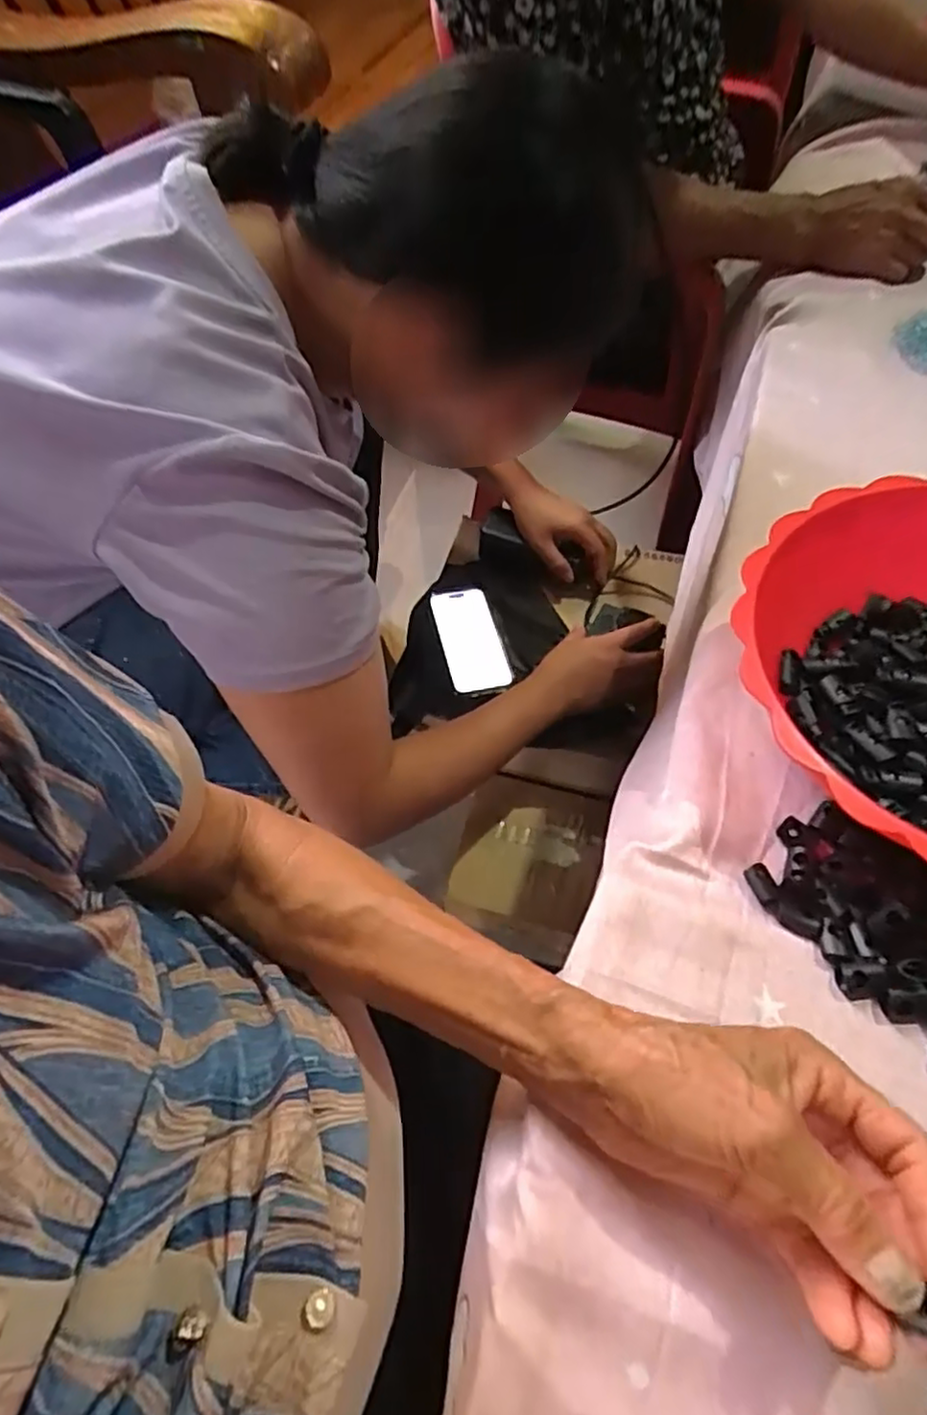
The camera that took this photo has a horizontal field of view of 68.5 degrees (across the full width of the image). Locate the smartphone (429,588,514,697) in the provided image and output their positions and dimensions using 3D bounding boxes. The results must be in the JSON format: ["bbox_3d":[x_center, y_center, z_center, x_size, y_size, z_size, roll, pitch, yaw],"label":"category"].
[{"bbox_3d":[0.007,-0.080,0.791,0.070,0.011,0.150,-12,60,-5],"label":"smartphone"}]

